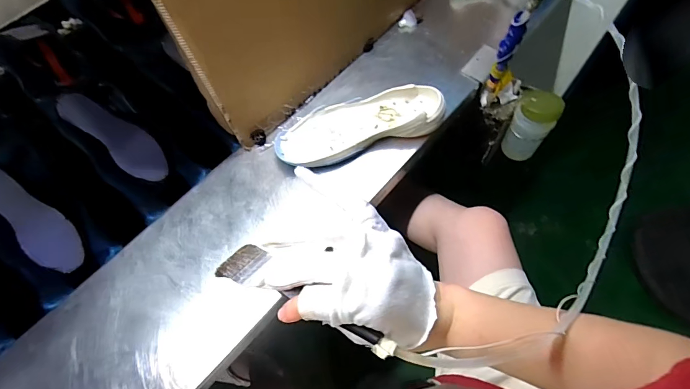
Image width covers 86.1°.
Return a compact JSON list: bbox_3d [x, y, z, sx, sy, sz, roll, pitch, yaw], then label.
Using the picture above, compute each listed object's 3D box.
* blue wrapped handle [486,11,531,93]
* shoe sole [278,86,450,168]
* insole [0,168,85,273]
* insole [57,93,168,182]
[{"bbox_3d":[0.267,-0.229,0.599,0.039,0.153,0.026,26,66,16],"label":"blue wrapped handle"},{"bbox_3d":[0.022,-0.115,0.618,0.281,0.051,0.102,-15,62,-6],"label":"shoe sole"},{"bbox_3d":[-0.514,0.036,0.598,0.213,0.015,0.068,47,70,-6],"label":"insole"},{"bbox_3d":[-0.420,-0.107,0.670,0.219,0.031,0.069,37,68,-1],"label":"insole"}]

